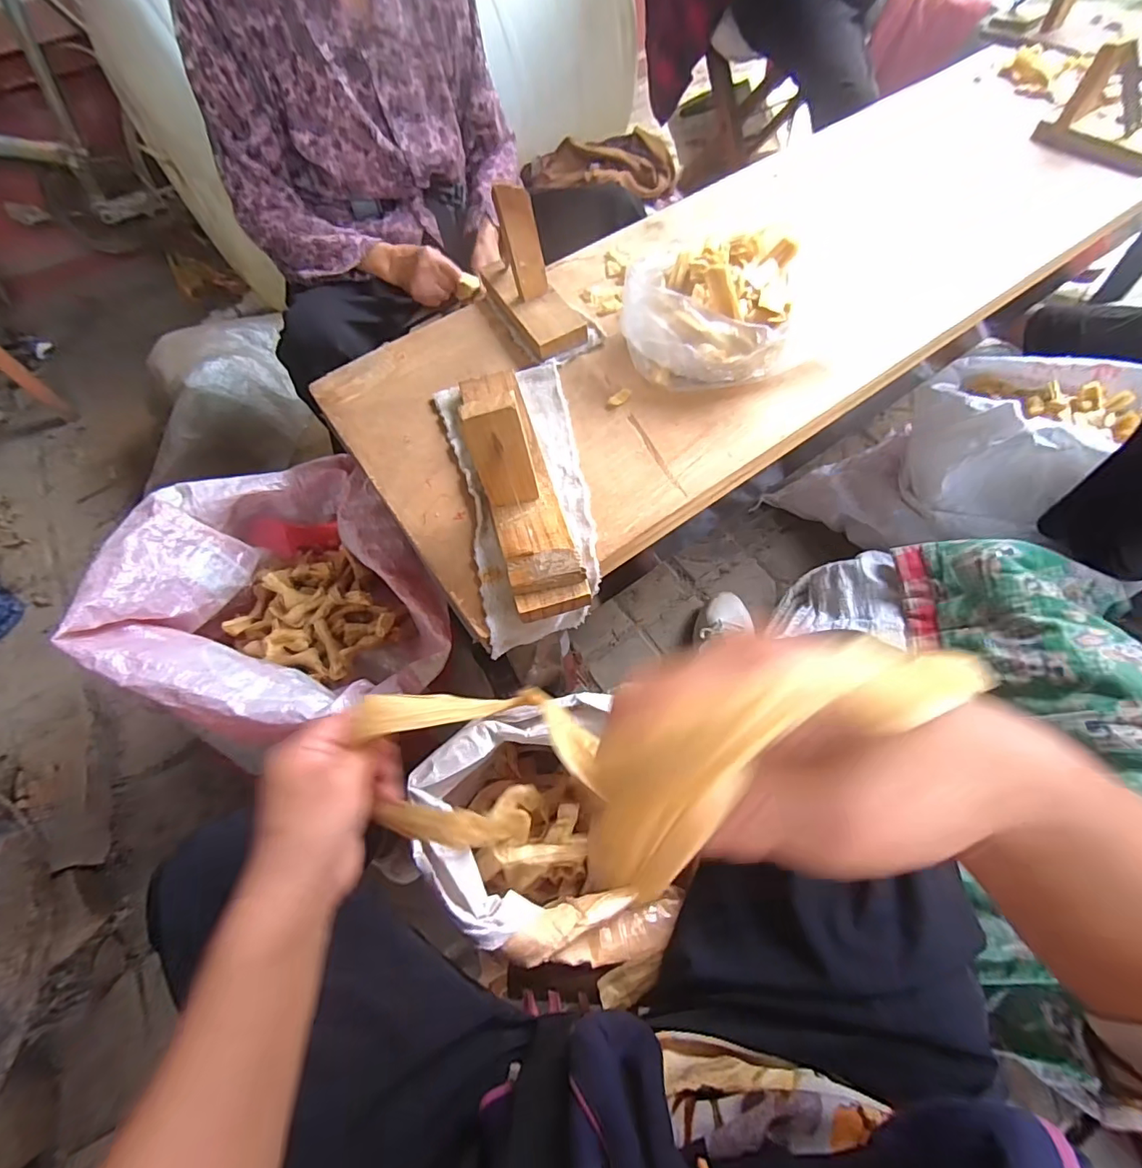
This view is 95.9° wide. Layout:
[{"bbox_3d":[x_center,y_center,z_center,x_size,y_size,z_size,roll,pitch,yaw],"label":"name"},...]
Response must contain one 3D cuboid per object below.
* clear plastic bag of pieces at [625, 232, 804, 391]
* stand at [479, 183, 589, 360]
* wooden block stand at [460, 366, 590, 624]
[{"bbox_3d":[0.140,-0.288,0.534,0.167,0.068,0.171,9,62,9],"label":"clear plastic bag of pieces"},{"bbox_3d":[-0.045,-0.337,0.548,0.059,0.127,0.145,-29,63,-11],"label":"stand"},{"bbox_3d":[-0.047,-0.105,0.427,0.064,0.126,0.249,-15,61,-4],"label":"wooden block stand"}]

